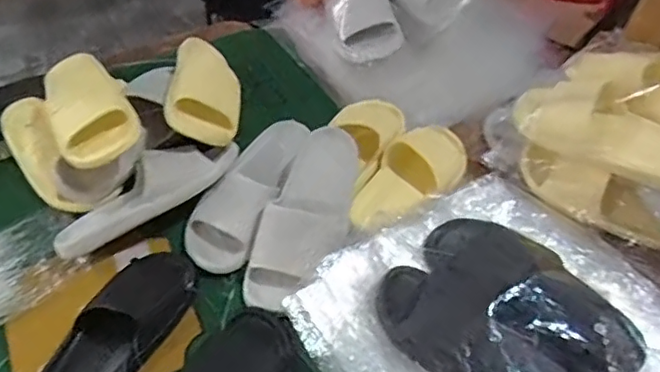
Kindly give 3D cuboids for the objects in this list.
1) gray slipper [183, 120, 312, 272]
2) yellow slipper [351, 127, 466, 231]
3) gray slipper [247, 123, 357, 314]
[{"bbox_3d":[-0.106,-0.005,0.802,0.102,0.068,0.240,22,54,14],"label":"gray slipper"},{"bbox_3d":[0.118,-0.022,0.840,0.096,0.064,0.239,38,59,24],"label":"yellow slipper"},{"bbox_3d":[-0.026,0.041,0.757,0.093,0.057,0.249,22,75,14],"label":"gray slipper"}]

